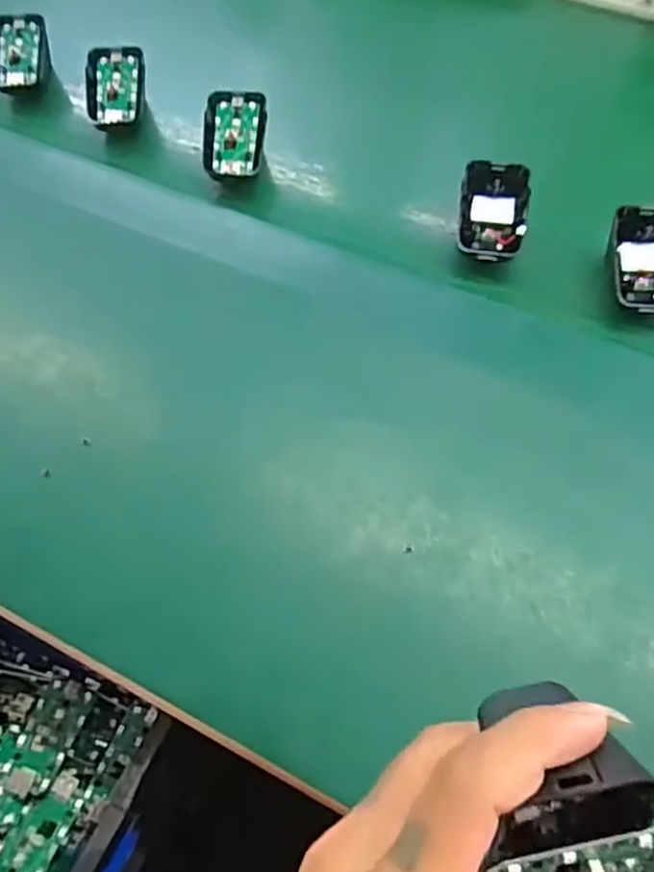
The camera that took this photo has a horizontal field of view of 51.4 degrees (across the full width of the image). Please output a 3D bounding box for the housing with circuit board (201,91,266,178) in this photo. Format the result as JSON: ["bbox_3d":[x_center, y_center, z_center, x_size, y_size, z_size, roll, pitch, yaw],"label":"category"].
[{"bbox_3d":[-0.067,-0.221,0.497,0.044,0.011,0.067,4,79,0],"label":"housing with circuit board"}]

